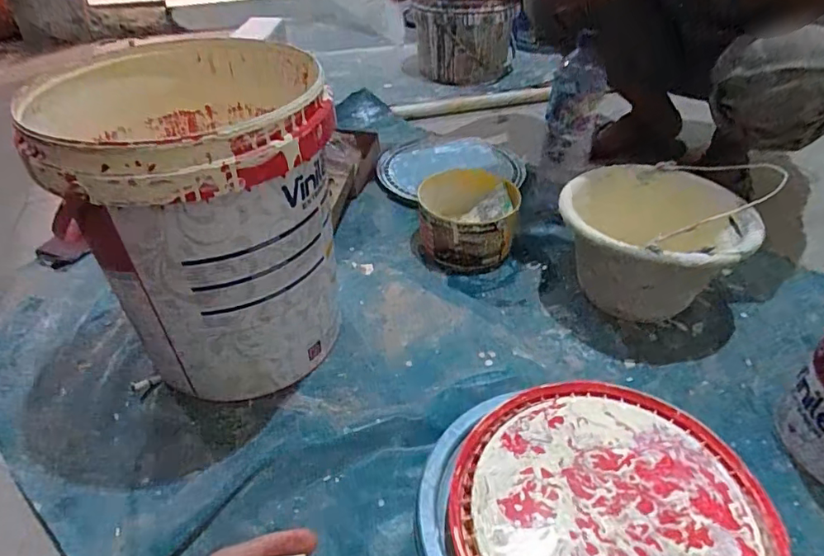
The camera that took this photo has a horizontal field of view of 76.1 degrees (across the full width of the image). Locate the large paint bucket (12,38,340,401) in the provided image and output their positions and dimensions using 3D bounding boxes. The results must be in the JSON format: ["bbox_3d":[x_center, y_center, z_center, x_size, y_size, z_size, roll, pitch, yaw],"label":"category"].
[{"bbox_3d":[-0.241,-0.070,0.669,0.291,0.360,0.320,-10,42,-10],"label":"large paint bucket"}]

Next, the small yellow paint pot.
[{"bbox_3d":[0.098,-0.101,0.917,0.158,0.096,0.170,-1,41,1],"label":"small yellow paint pot"}]

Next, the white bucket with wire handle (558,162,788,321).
[{"bbox_3d":[0.365,-0.043,0.786,0.218,0.158,0.231,-1,41,1],"label":"white bucket with wire handle"}]

